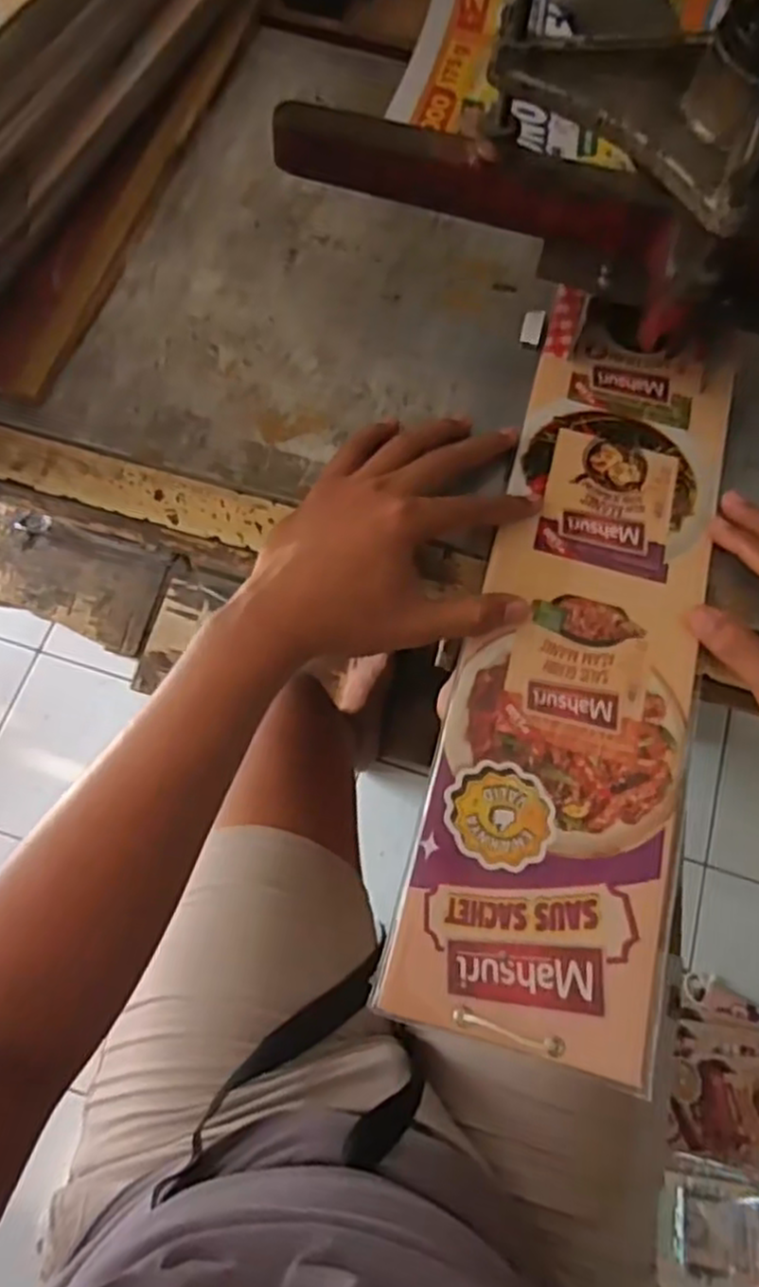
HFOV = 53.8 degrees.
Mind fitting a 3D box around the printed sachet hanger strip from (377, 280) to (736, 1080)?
[{"bbox_3d":[0.116,-0.006,0.416,0.127,0.007,0.425,15,70,3],"label":"printed sachet hanger strip"}]

